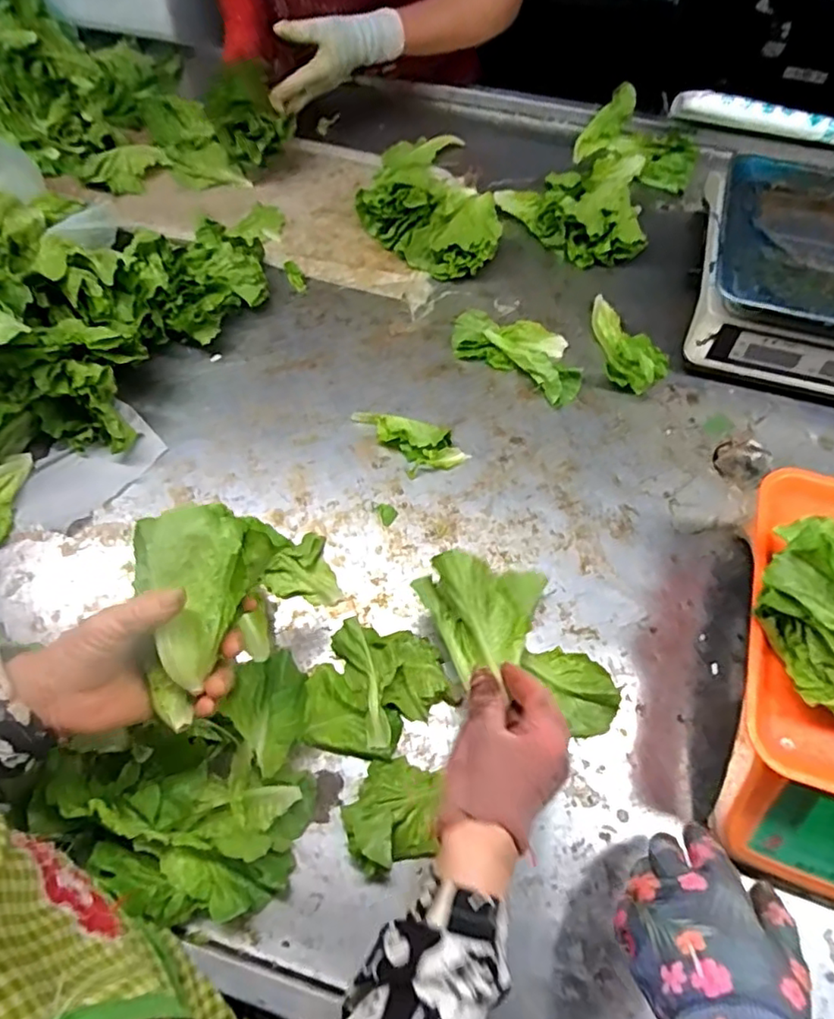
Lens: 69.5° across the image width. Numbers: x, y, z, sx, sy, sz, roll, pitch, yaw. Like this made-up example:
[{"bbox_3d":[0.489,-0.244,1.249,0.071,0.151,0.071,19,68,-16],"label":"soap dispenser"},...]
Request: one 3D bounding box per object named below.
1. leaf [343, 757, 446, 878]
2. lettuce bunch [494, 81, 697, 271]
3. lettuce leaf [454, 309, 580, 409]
[{"bbox_3d":[-0.016,0.230,0.460,0.078,0.037,0.072,-21,65,-9],"label":"leaf"},{"bbox_3d":[0.263,-0.439,0.794,0.188,0.059,0.288,37,70,17],"label":"lettuce bunch"},{"bbox_3d":[0.116,-0.185,0.677,0.161,0.033,0.084,31,68,15],"label":"lettuce leaf"}]

